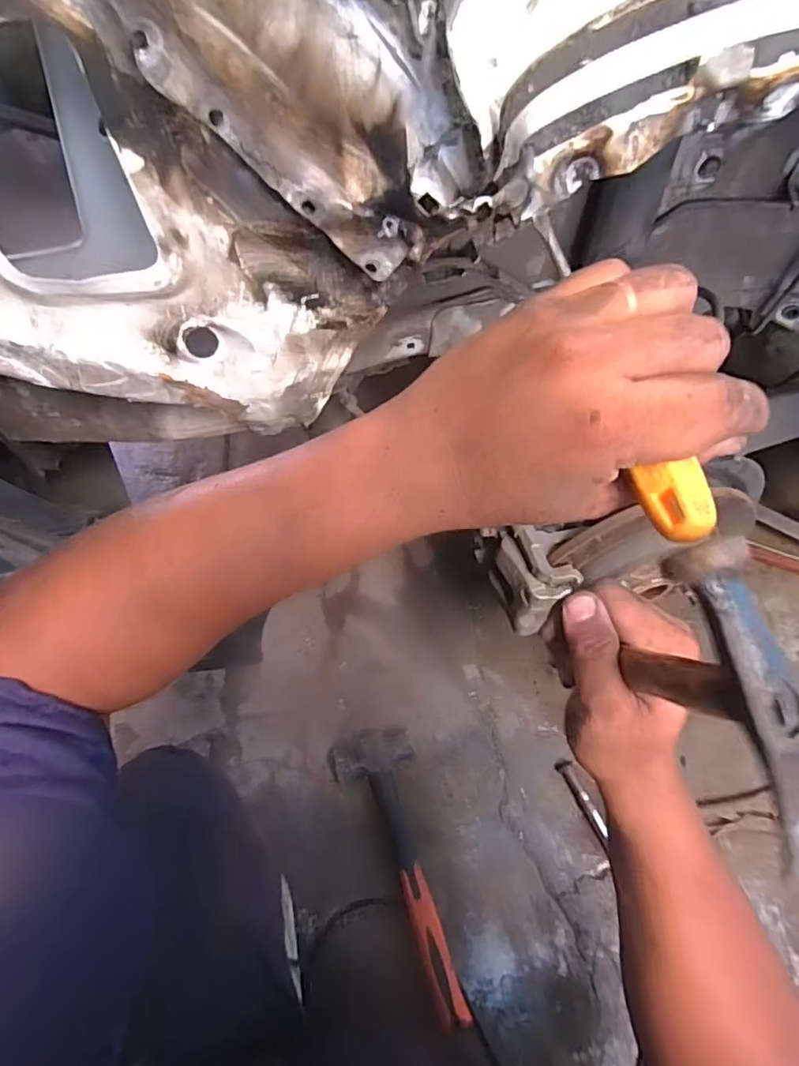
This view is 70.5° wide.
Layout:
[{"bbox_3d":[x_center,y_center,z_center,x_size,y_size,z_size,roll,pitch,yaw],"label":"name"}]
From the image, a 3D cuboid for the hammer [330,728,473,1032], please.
[{"bbox_3d":[0.010,0.480,0.819,0.126,0.058,0.384,-19,58,-8],"label":"hammer"}]

